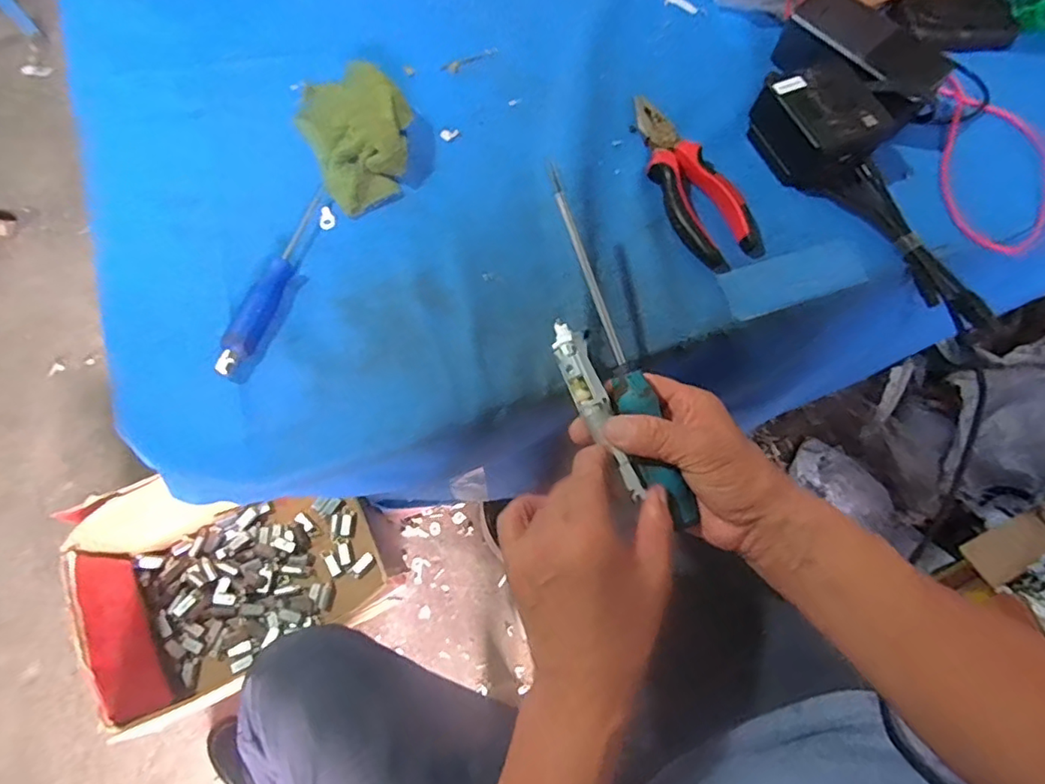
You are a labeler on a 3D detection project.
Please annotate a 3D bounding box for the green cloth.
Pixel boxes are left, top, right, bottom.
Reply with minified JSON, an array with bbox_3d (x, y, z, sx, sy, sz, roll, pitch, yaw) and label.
[{"bbox_3d":[-0.130,-0.212,0.452,0.084,0.039,0.134,-24,72,-12],"label":"green cloth"}]

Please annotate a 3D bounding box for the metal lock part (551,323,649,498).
[{"bbox_3d":[0.046,0.009,0.360,0.020,0.012,0.117,-23,80,-9],"label":"metal lock part"}]

